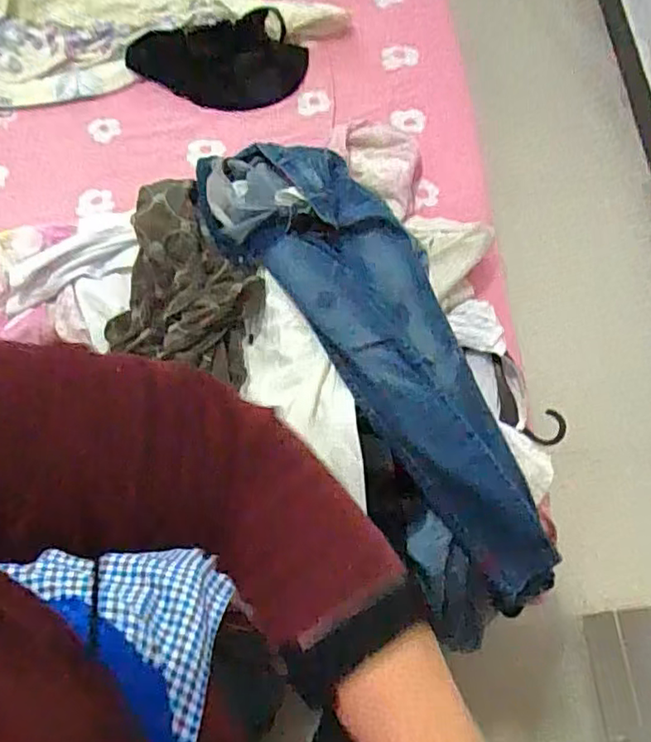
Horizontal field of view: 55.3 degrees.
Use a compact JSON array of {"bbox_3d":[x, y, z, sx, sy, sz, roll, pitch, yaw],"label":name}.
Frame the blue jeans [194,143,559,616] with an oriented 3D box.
[{"bbox_3d":[0.121,-0.046,0.997,0.269,0.155,0.825,-33,69,-11],"label":"blue jeans"}]

